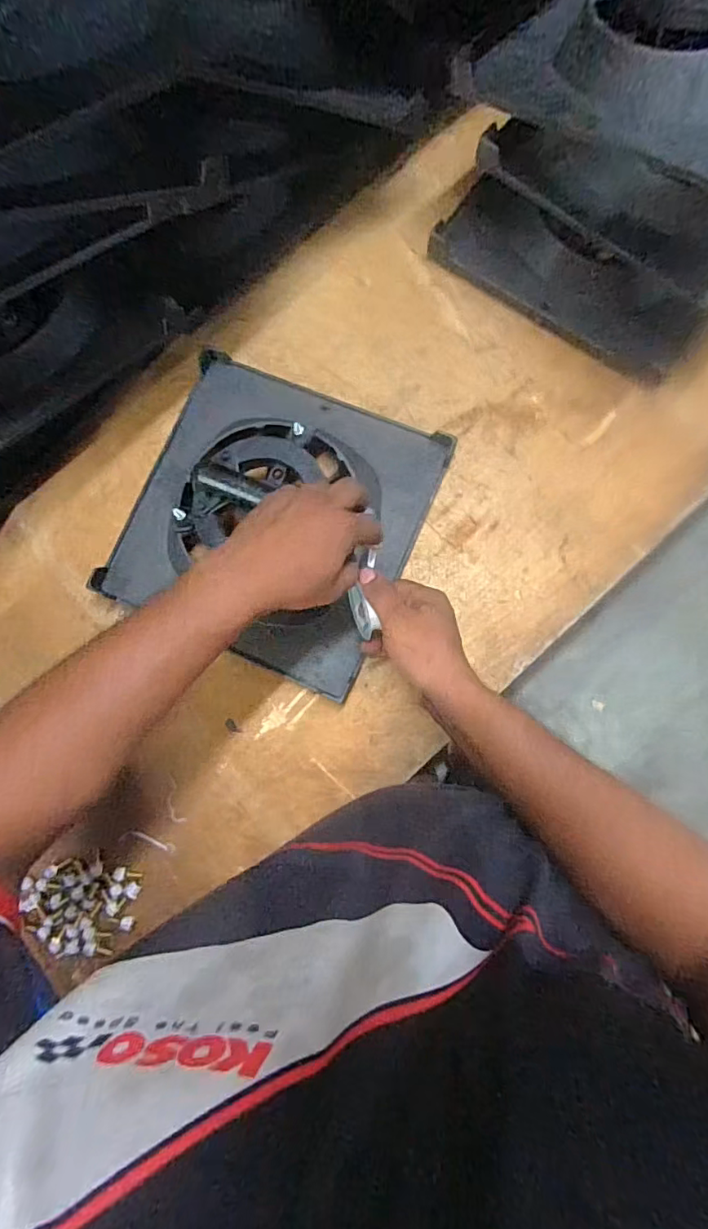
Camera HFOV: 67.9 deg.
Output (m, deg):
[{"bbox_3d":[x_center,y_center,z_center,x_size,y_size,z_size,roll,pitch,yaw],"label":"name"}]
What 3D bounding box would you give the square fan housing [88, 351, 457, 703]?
[{"bbox_3d":[-0.087,-0.109,0.522,0.293,0.095,0.291,24,85,7],"label":"square fan housing"}]

